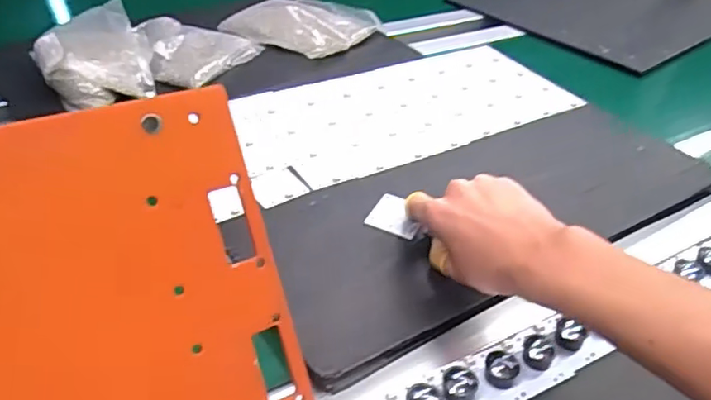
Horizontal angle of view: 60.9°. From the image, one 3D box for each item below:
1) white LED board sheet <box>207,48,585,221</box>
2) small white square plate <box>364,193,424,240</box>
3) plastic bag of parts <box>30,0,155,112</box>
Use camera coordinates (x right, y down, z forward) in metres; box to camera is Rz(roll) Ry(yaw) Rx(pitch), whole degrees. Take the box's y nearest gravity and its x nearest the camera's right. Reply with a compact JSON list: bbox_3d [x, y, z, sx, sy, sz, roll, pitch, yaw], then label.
[{"bbox_3d":[0.033,-0.100,0.673,0.449,0.007,0.180,-19,45,-27],"label":"white LED board sheet"},{"bbox_3d":[0.037,0.013,0.527,0.046,0.004,0.041,20,50,23],"label":"small white square plate"},{"bbox_3d":[-0.300,-0.169,0.693,0.122,0.053,0.161,-14,41,-22],"label":"plastic bag of parts"}]

